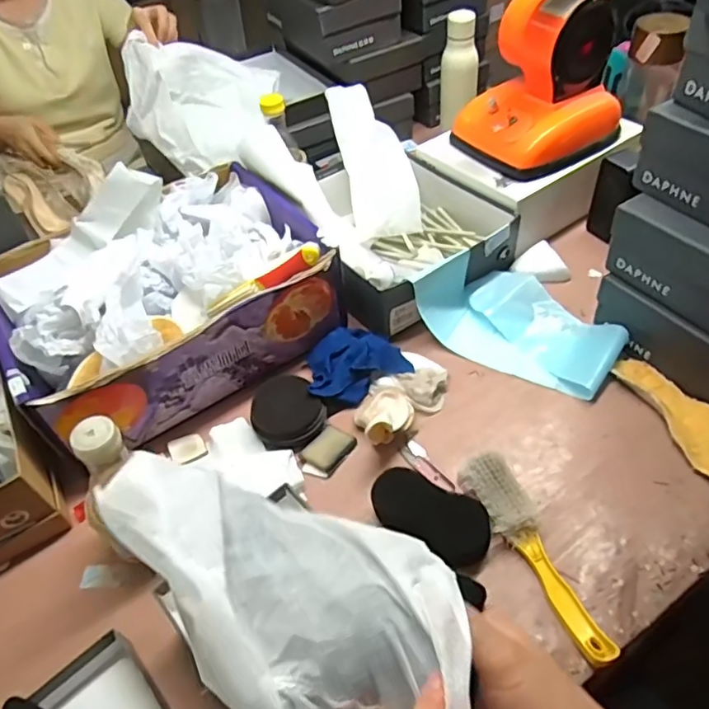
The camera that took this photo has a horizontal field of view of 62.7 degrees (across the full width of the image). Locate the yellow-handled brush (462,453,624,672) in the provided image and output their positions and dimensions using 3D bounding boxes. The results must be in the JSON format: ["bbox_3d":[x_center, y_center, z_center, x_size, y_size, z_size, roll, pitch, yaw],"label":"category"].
[{"bbox_3d":[0.182,0.194,0.585,0.049,0.034,0.223,-22,49,-13],"label":"yellow-handled brush"}]

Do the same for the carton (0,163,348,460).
[{"bbox_3d":[-0.257,-0.083,0.788,0.401,0.162,0.308,-28,51,-18],"label":"carton"}]

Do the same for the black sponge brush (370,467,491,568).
[{"bbox_3d":[0.081,0.169,0.619,0.126,0.034,0.061,26,56,26],"label":"black sponge brush"}]

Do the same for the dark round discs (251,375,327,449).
[{"bbox_3d":[-0.085,0.073,0.724,0.082,0.038,0.087,-3,48,4],"label":"dark round discs"}]

